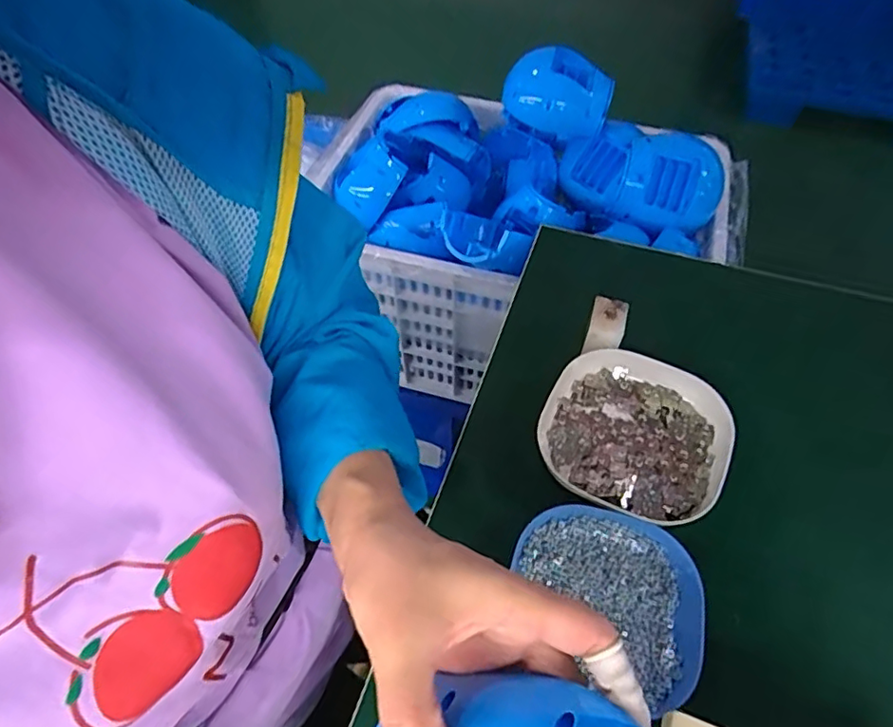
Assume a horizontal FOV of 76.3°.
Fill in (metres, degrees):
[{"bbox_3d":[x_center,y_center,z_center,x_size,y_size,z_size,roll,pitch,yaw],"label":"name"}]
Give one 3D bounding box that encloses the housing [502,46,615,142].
[{"bbox_3d":[0.148,-0.360,0.761,0.144,0.104,0.060,7,56,6],"label":"housing"}]

